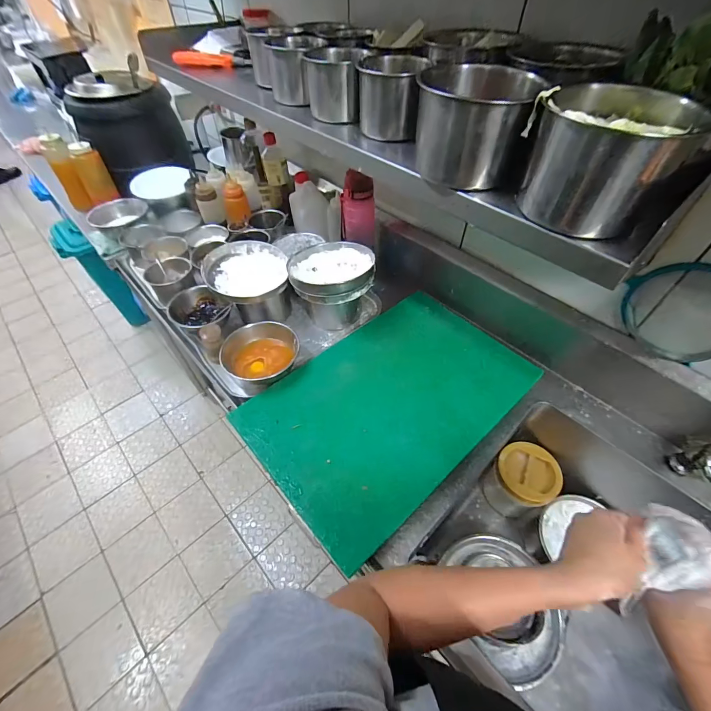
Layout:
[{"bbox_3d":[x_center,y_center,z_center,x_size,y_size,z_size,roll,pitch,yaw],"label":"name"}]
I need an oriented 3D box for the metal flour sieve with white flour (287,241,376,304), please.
[{"bbox_3d":[-0.058,-0.199,0.831,0.194,0.050,0.185,2,51,2],"label":"metal flour sieve with white flour"}]

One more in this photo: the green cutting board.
[{"bbox_3d":[0.088,0.076,0.737,0.583,0.026,0.366,-34,60,-25],"label":"green cutting board"}]

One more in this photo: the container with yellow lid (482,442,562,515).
[{"bbox_3d":[0.401,0.309,0.854,0.136,0.155,0.133,0,51,0],"label":"container with yellow lid"}]

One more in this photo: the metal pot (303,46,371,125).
[{"bbox_3d":[-0.031,-0.468,0.602,0.099,0.084,0.083,-5,51,-4],"label":"metal pot"}]

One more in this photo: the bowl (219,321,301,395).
[{"bbox_3d":[-0.207,0.001,0.782,0.163,0.090,0.146,-33,58,-24],"label":"bowl"}]

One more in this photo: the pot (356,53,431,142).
[{"bbox_3d":[0.056,-0.417,0.557,0.100,0.089,0.108,-1,51,-1],"label":"pot"}]

